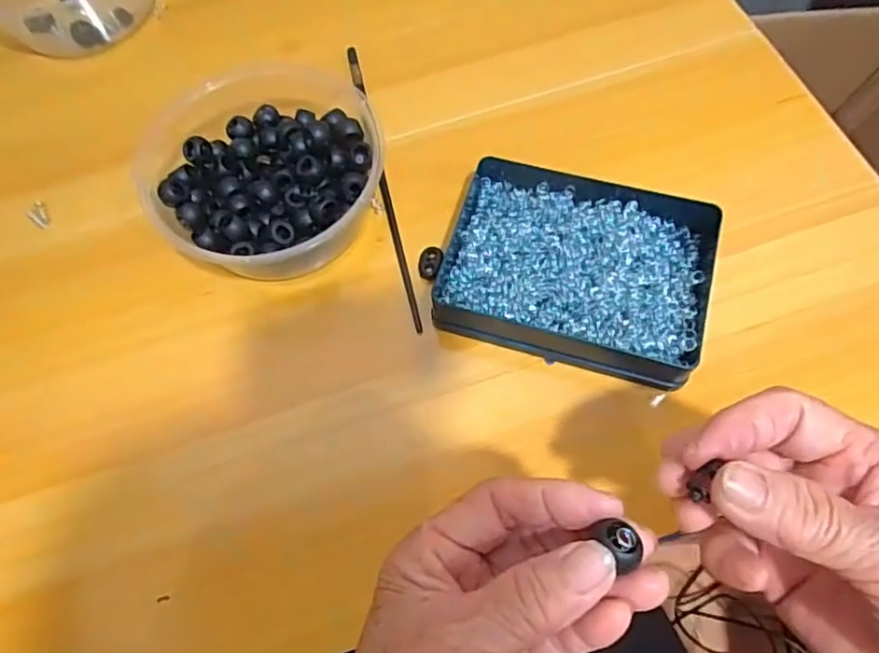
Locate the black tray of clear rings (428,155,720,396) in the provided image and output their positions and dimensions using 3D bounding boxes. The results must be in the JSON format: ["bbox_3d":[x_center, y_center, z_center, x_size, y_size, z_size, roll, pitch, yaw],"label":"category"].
[{"bbox_3d":[0.082,-0.037,0.355,0.148,0.026,0.119,15,69,9],"label":"black tray of clear rings"}]

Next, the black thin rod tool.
[{"bbox_3d":[-0.040,-0.103,0.405,0.007,0.007,0.239,-13,65,-3],"label":"black thin rod tool"}]

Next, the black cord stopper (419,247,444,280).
[{"bbox_3d":[-0.006,-0.040,0.372,0.014,0.004,0.023,13,68,8],"label":"black cord stopper"}]

